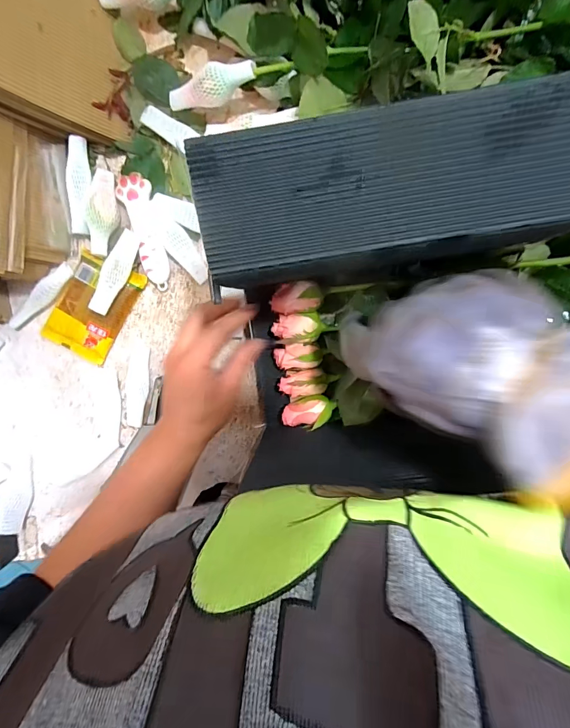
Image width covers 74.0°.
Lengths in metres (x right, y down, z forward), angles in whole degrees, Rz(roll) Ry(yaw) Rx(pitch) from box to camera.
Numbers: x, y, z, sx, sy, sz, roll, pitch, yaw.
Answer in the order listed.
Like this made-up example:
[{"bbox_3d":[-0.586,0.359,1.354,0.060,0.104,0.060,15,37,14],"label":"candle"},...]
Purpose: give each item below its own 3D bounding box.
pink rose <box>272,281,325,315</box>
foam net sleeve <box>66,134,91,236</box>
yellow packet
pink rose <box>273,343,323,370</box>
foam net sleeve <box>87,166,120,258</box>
[{"bbox_3d":[0.011,-0.062,0.354,0.047,0.023,0.030,-7,97,0],"label":"pink rose"},{"bbox_3d":[-0.207,-0.179,0.383,0.017,0.022,0.090,6,97,-1],"label":"foam net sleeve"},{"bbox_3d":[-0.209,-0.061,0.407,0.072,0.022,0.110,31,96,-4],"label":"yellow packet"},{"bbox_3d":[0.013,-0.008,0.374,0.046,0.027,0.024,-2,97,0],"label":"pink rose"},{"bbox_3d":[-0.187,-0.156,0.388,0.028,0.027,0.085,10,97,-2],"label":"foam net sleeve"}]

